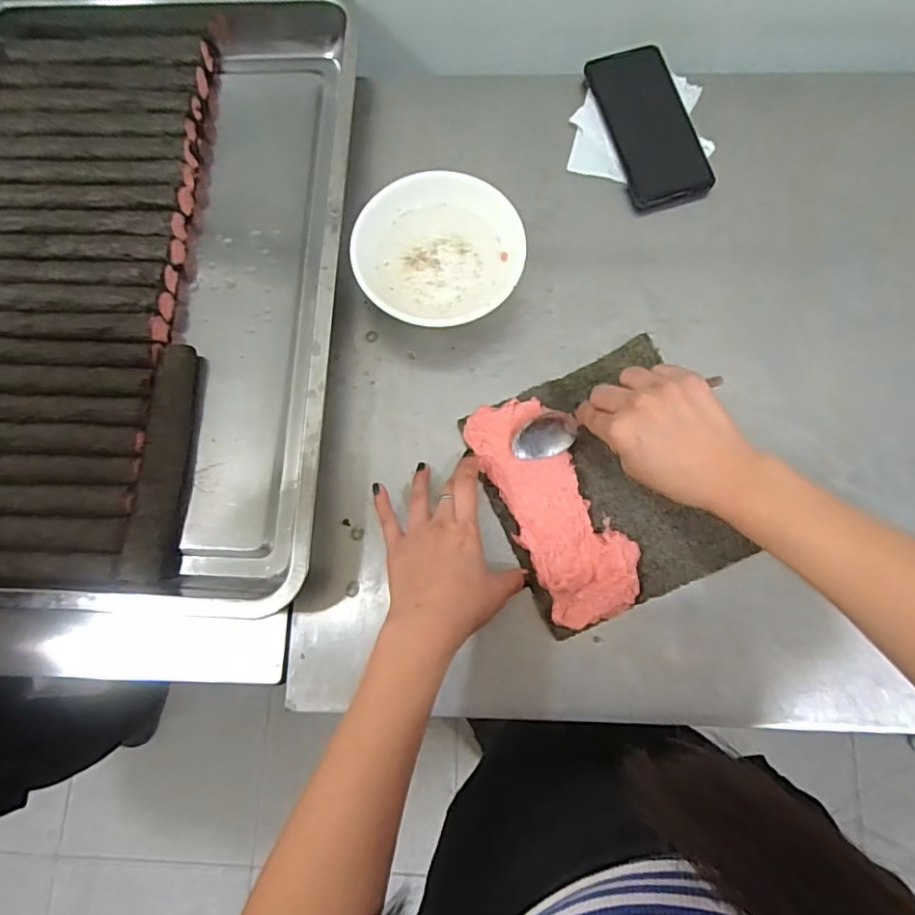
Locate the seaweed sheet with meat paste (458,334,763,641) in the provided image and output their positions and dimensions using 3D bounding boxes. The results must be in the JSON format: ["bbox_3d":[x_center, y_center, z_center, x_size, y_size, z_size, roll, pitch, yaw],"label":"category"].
[{"bbox_3d":[0.115,0.022,0.468,0.171,0.031,0.197,-23,78,-6],"label":"seaweed sheet with meat paste"}]

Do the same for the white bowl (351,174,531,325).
[{"bbox_3d":[-0.017,-0.180,0.509,0.145,0.043,0.138,0,76,-1],"label":"white bowl"}]

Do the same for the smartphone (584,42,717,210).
[{"bbox_3d":[0.186,-0.321,0.553,0.077,0.015,0.167,-14,77,-5],"label":"smartphone"}]

